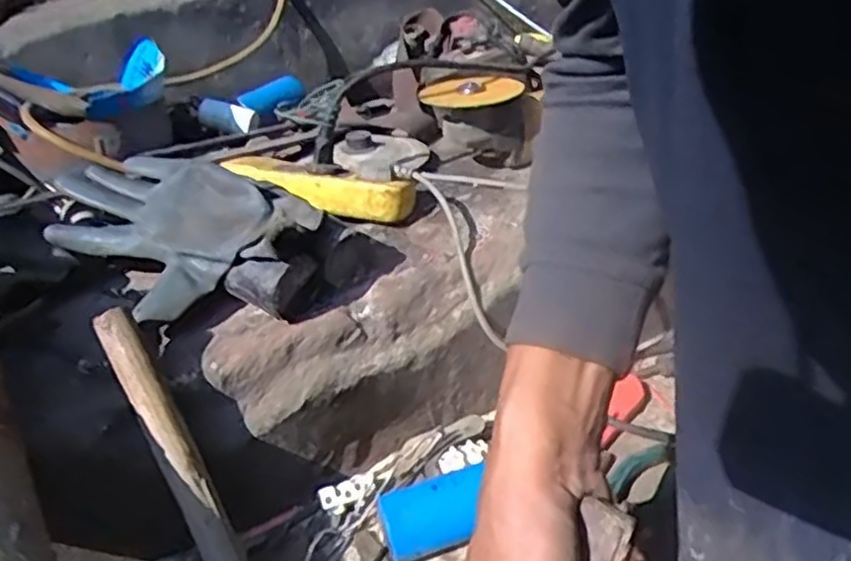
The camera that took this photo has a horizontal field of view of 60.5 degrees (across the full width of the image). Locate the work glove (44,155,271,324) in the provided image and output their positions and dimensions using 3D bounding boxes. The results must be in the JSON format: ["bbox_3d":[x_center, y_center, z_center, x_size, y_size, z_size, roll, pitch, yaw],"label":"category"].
[{"bbox_3d":[-0.214,-0.043,0.587,0.134,0.074,0.173,-25,37,-36],"label":"work glove"}]

